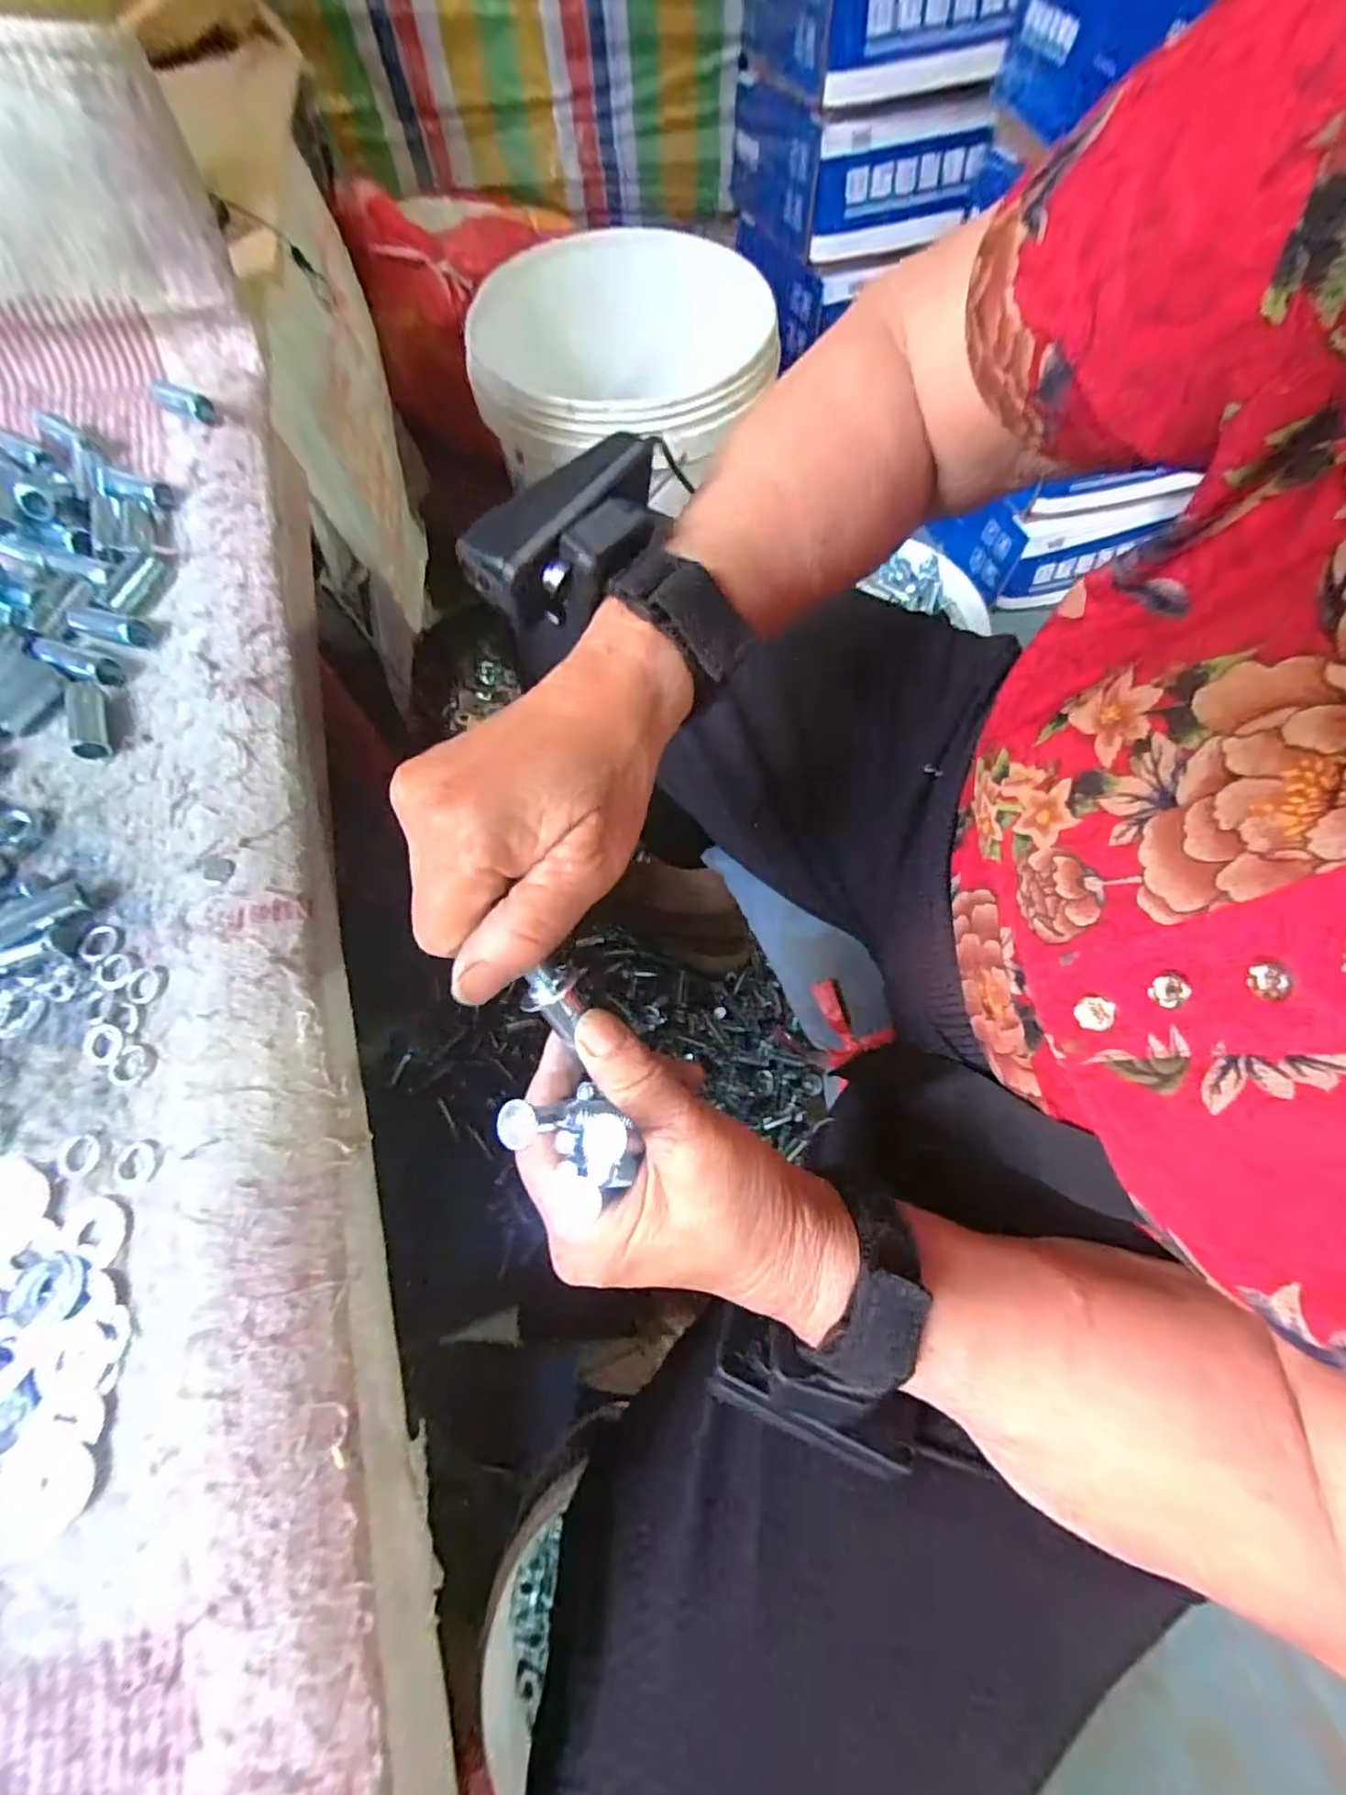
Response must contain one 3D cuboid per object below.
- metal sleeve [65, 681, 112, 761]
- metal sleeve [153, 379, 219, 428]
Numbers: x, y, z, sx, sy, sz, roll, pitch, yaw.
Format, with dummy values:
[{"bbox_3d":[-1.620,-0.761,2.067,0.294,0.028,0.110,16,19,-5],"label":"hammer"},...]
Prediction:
[{"bbox_3d":[-0.256,-0.078,0.277,0.013,0.009,0.038,-21,69,-8],"label":"metal sleeve"},{"bbox_3d":[-0.261,-0.264,0.339,0.035,0.016,0.010,22,70,9],"label":"metal sleeve"}]

